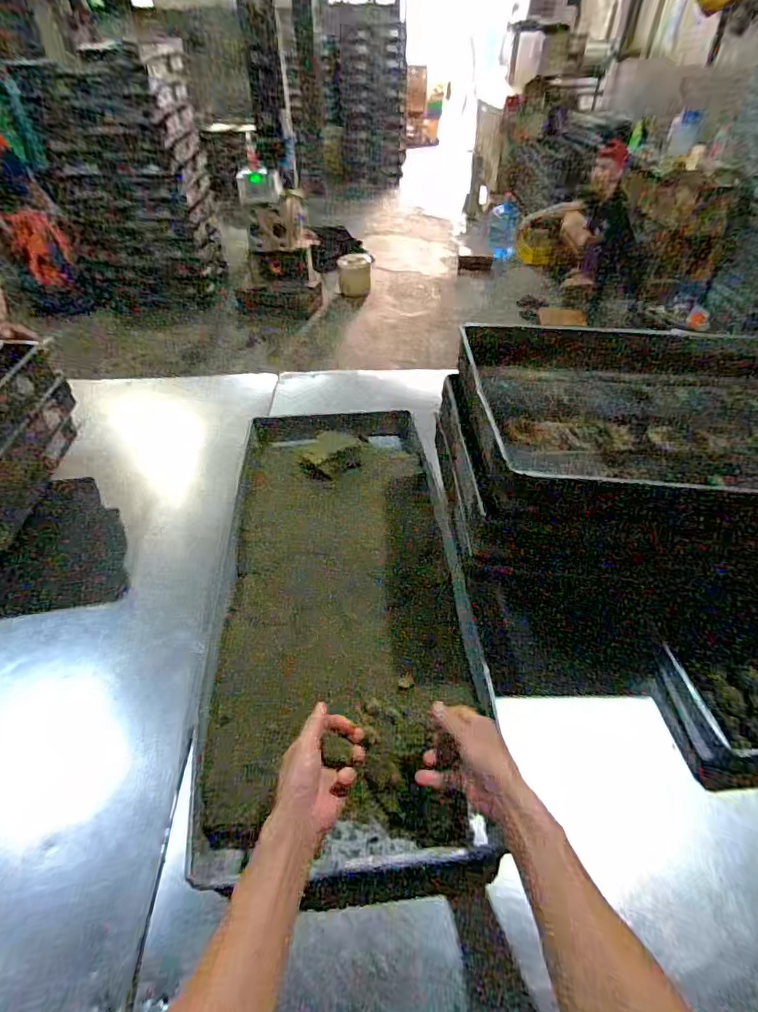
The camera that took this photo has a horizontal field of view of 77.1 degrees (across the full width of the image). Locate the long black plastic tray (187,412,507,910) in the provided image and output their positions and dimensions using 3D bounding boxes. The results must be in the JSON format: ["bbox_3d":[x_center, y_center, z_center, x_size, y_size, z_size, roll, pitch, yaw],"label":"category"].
[{"bbox_3d":[-0.064,0.106,0.791,0.379,0.063,0.831,-4,46,-4],"label":"long black plastic tray"}]

